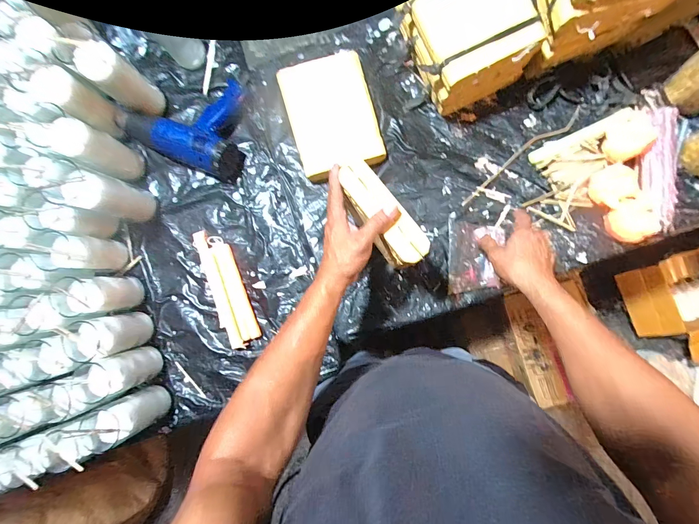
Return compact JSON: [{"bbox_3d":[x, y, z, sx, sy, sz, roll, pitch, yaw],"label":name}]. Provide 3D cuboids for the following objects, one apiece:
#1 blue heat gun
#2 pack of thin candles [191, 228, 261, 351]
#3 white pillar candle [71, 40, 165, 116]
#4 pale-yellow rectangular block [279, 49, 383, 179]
[{"bbox_3d":[-0.307,-0.286,0.600,0.238,0.067,0.178,24,88,5],"label":"blue heat gun"},{"bbox_3d":[-0.244,0.047,0.602,0.065,0.029,0.238,-25,85,2],"label":"pack of thin candles"},{"bbox_3d":[-0.414,-0.327,0.579,0.066,0.159,0.068,0,86,4],"label":"white pillar candle"},{"bbox_3d":[-0.033,-0.283,0.599,0.159,0.047,0.214,-17,86,3],"label":"pale-yellow rectangular block"}]

